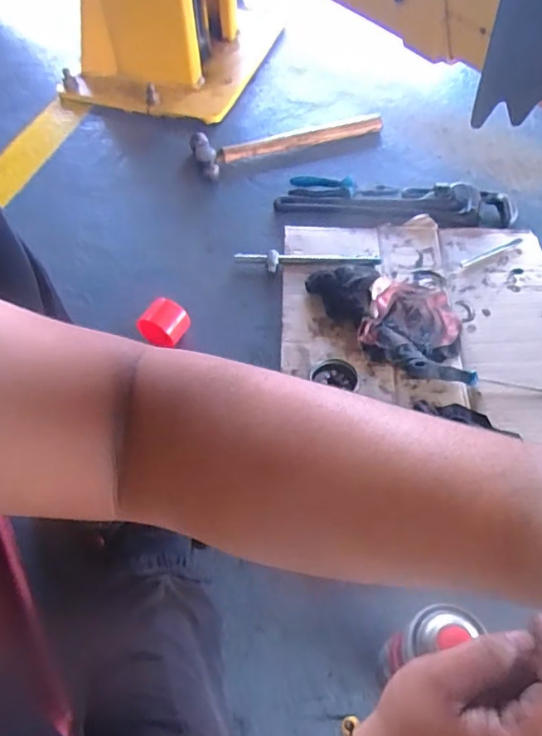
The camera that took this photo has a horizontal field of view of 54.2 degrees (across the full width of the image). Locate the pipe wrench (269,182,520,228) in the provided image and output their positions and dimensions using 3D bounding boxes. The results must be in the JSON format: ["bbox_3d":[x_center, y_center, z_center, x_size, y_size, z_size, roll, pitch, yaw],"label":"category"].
[{"bbox_3d":[0.229,-0.305,0.979,0.428,0.034,0.075,3,58,4],"label":"pipe wrench"}]

